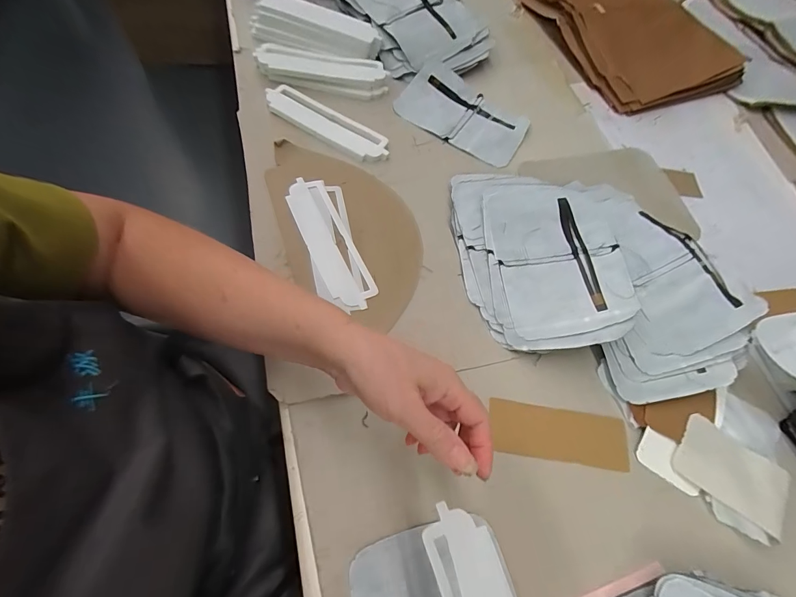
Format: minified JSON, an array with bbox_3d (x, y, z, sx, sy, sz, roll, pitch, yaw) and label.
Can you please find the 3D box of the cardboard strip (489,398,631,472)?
[{"bbox_3d":[0.167,0.141,0.389,0.144,0.004,0.052,10,65,-2],"label":"cardboard strip"}]

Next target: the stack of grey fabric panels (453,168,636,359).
[{"bbox_3d":[0.171,-0.062,0.453,0.187,0.055,0.252,0,64,-8],"label":"stack of grey fabric panels"}]

